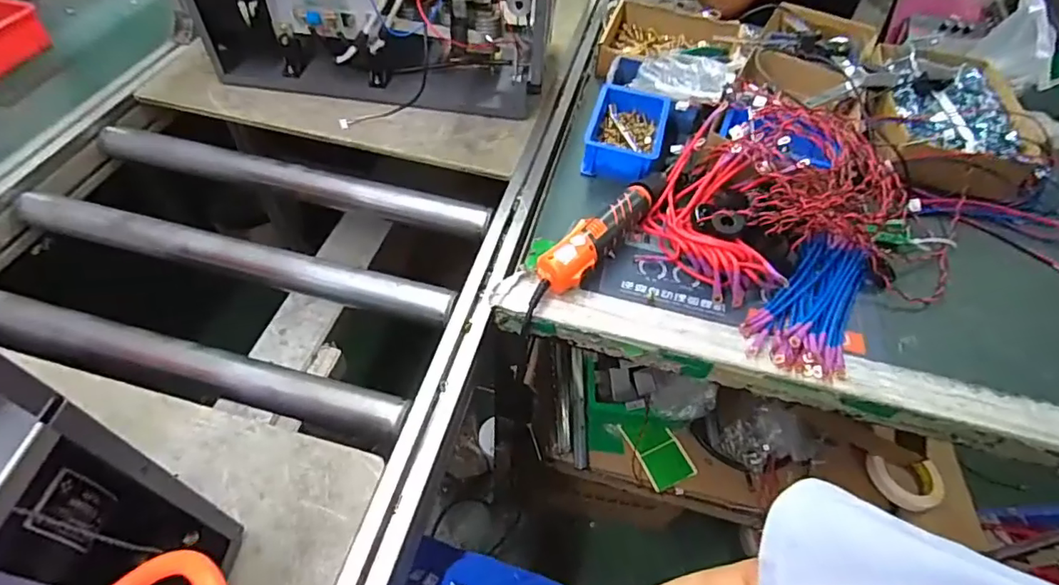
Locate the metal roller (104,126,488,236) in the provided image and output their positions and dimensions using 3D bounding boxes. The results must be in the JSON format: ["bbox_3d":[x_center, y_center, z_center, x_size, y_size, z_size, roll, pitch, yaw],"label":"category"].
[{"bbox_3d":[-0.335,-0.158,0.768,0.578,0.043,0.049,14,53,6],"label":"metal roller"}]

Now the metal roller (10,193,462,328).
[{"bbox_3d":[-0.369,-0.044,0.673,0.576,0.043,0.040,13,53,5],"label":"metal roller"}]

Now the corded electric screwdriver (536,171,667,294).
[{"bbox_3d":[0.095,-0.078,0.646,0.047,0.042,0.233,35,58,20],"label":"corded electric screwdriver"}]

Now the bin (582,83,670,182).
[{"bbox_3d":[0.135,-0.222,0.753,0.101,0.048,0.155,15,53,7],"label":"bin"}]

